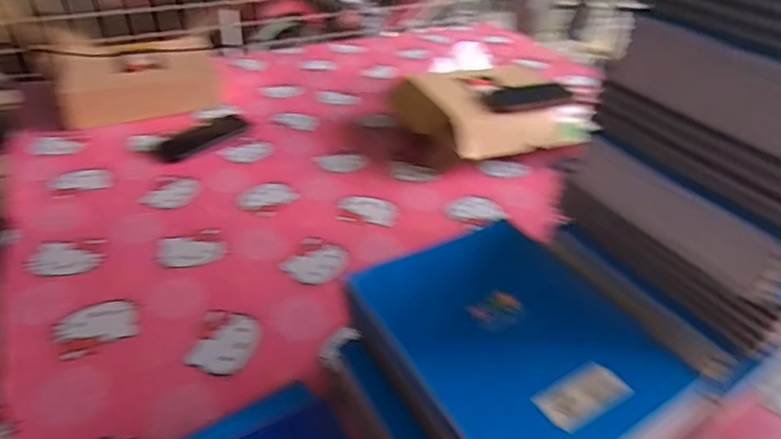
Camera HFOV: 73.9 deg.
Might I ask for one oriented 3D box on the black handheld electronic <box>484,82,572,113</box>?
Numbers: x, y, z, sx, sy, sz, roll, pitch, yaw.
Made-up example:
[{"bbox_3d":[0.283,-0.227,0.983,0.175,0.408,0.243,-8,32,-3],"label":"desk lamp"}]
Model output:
[{"bbox_3d":[0.240,-0.215,0.916,0.149,0.024,0.053,-11,39,-16],"label":"black handheld electronic"}]

